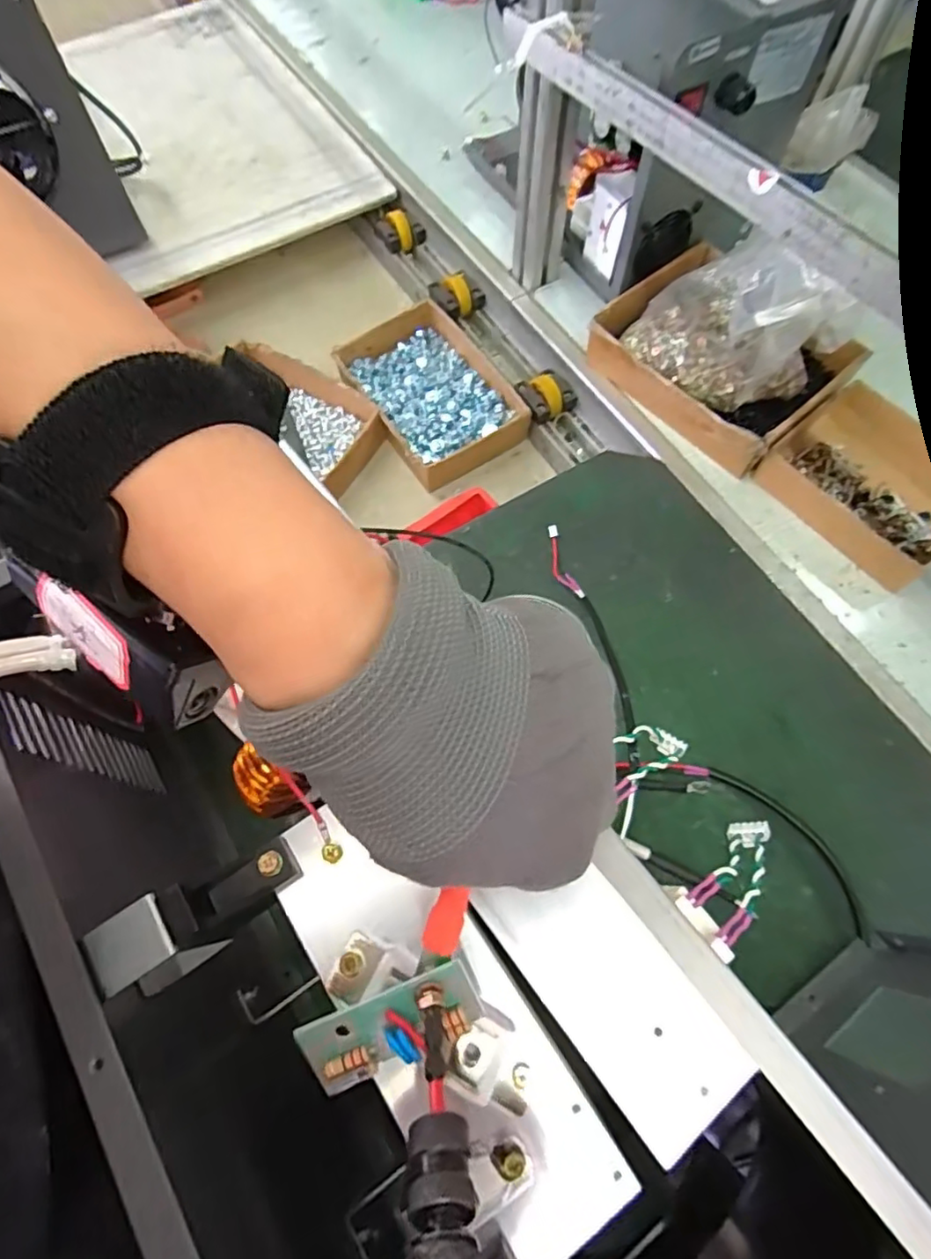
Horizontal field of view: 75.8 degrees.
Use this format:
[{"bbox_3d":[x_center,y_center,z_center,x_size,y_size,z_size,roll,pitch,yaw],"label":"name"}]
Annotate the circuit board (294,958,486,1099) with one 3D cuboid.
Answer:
[{"bbox_3d":[-0.027,0.146,0.220,0.065,0.010,0.024,-21,68,-7],"label":"circuit board"}]

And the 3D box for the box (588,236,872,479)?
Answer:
[{"bbox_3d":[0.258,-0.293,0.574,0.177,0.119,0.217,-40,72,-14],"label":"box"}]

